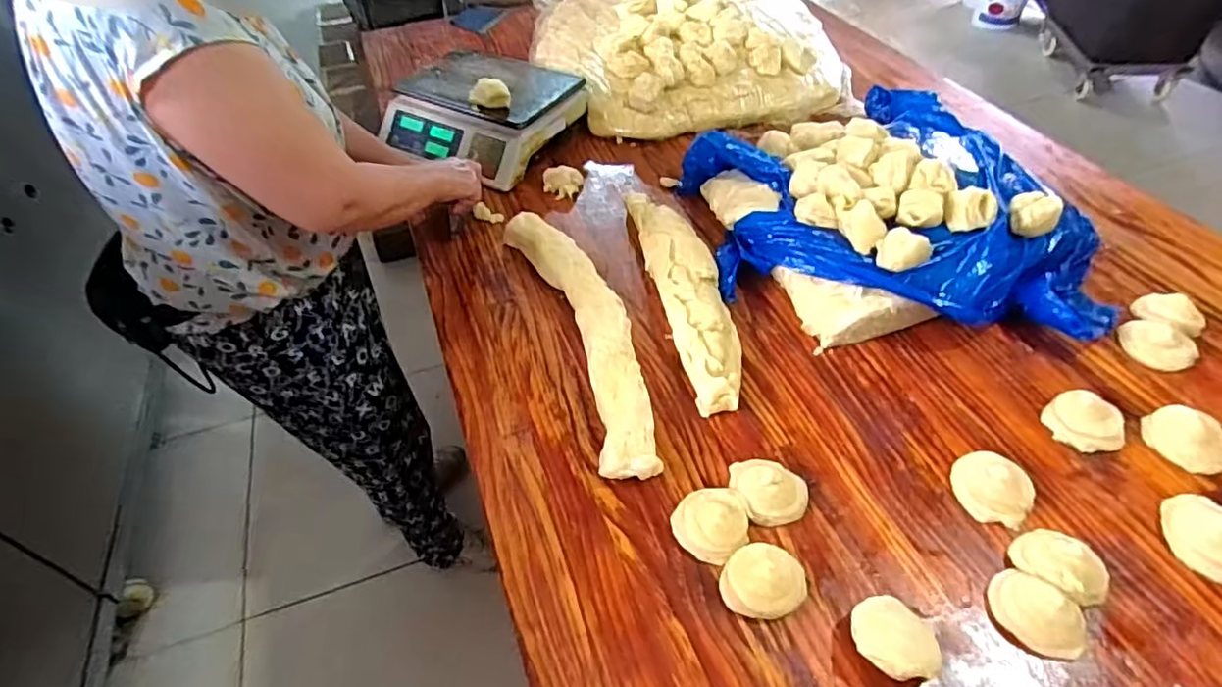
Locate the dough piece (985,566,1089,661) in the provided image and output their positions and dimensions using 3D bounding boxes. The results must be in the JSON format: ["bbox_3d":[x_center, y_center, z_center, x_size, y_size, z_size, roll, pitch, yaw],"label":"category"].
[{"bbox_3d":[0.415,0.264,0.606,0.058,0.031,0.085,-32,54,-24],"label":"dough piece"}]

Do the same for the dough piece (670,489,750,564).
[{"bbox_3d":[0.111,0.192,0.681,0.079,0.033,0.078,-2,48,2],"label":"dough piece"}]

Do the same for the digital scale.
[{"bbox_3d":[-0.259,-0.469,1.254,0.338,0.119,0.316,27,55,25],"label":"digital scale"}]

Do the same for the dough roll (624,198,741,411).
[{"bbox_3d":[0.116,-0.095,0.938,0.106,0.048,0.467,-10,48,-6],"label":"dough roll"}]

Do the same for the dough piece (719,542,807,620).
[{"bbox_3d":[0.156,0.242,0.634,0.078,0.032,0.073,-2,48,2],"label":"dough piece"}]

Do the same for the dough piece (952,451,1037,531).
[{"bbox_3d":[0.432,0.160,0.694,0.076,0.041,0.074,-2,48,2],"label":"dough piece"}]

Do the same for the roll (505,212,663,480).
[{"bbox_3d":[-0.039,-0.036,0.897,0.115,0.054,0.532,-16,49,-11],"label":"roll"}]

